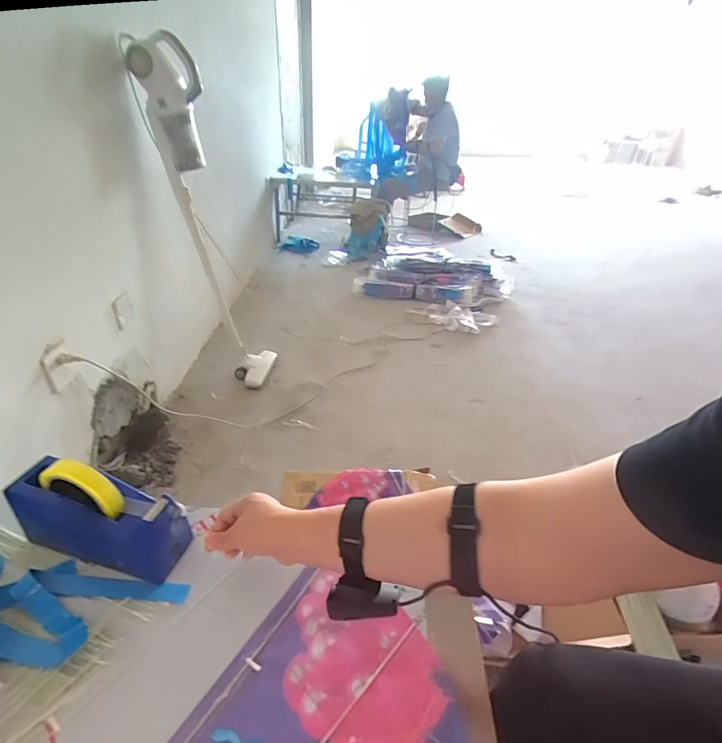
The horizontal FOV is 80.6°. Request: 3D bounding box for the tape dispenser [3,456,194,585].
[{"bbox_3d":[-0.323,0.175,0.524,0.200,0.129,0.069,8,32,10],"label":"tape dispenser"}]

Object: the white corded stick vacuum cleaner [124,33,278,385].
[{"bbox_3d":[-0.497,-0.439,1.441,0.319,1.065,0.188,2,33,-2],"label":"white corded stick vacuum cleaner"}]

